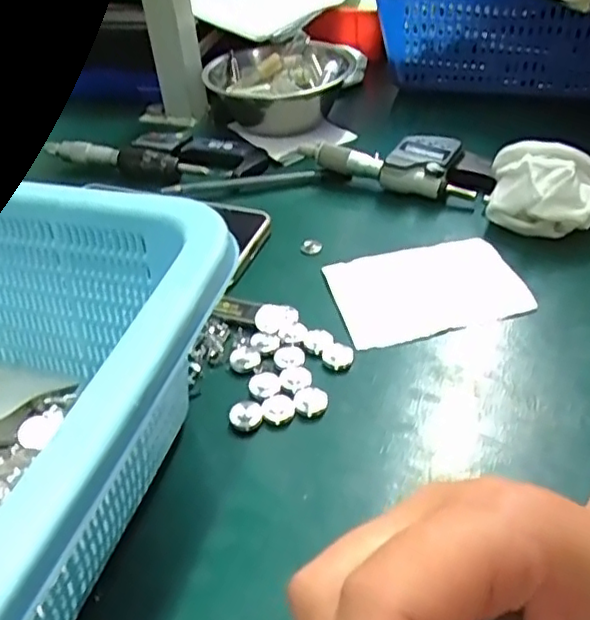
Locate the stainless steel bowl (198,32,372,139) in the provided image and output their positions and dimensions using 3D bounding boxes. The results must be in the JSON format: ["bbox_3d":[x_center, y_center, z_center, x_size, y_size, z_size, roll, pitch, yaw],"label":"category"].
[{"bbox_3d":[-0.007,-0.203,0.551,0.130,0.051,0.119,-3,40,3],"label":"stainless steel bowl"}]

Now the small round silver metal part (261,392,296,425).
[{"bbox_3d":[-0.008,0.048,0.303,0.015,0.005,0.015,-3,40,3],"label":"small round silver metal part"}]

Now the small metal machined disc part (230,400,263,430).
[{"bbox_3d":[-0.024,0.050,0.300,0.014,0.005,0.014,-12,40,-7],"label":"small metal machined disc part"}]

